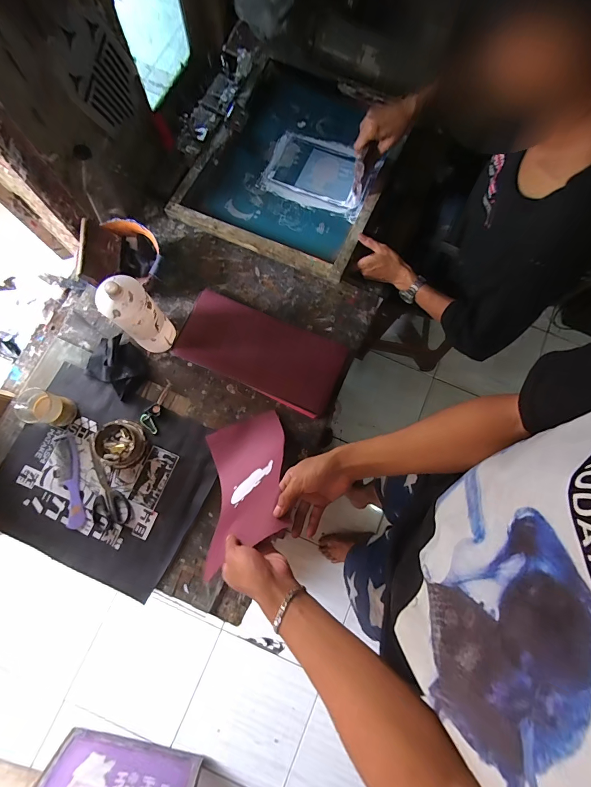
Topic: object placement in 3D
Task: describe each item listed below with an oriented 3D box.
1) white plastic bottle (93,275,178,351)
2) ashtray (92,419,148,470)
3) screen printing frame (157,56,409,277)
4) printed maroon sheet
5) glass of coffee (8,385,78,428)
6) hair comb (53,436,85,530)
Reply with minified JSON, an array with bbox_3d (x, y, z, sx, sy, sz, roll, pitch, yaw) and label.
[{"bbox_3d":[-0.306,-0.148,0.689,0.084,0.220,0.067,-44,83,-9],"label":"white plastic bottle"},{"bbox_3d":[-0.368,0.106,0.737,0.092,0.036,0.098,0,79,-1],"label":"ashtray"},{"bbox_3d":[0.006,-0.568,0.879,0.446,0.061,0.511,25,79,4],"label":"screen printing frame"},{"bbox_3d":[-0.082,0.161,0.643,0.167,0.328,0.093,-19,116,-5],"label":"printed maroon sheet"},{"bbox_3d":[-0.517,0.030,0.725,0.080,0.084,0.069,16,79,2],"label":"glass of coffee"},{"bbox_3d":[-0.480,0.184,0.736,0.049,0.008,0.194,-14,79,-4],"label":"hair comb"}]

